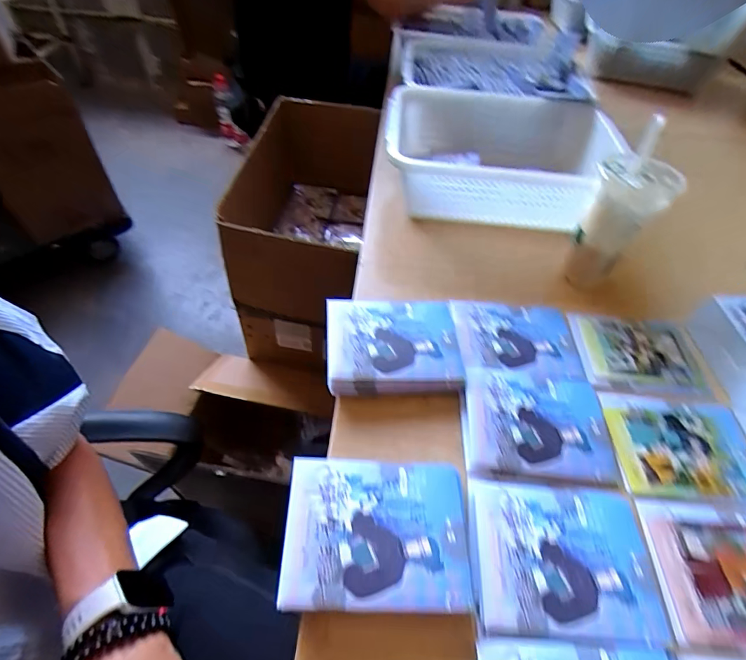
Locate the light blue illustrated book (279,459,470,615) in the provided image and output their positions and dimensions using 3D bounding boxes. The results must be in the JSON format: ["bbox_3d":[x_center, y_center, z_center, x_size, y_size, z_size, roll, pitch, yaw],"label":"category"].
[{"bbox_3d":[0.004,0.164,0.336,0.145,0.025,0.110,2,50,-2],"label":"light blue illustrated book"}]

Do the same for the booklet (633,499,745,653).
[{"bbox_3d":[0.311,0.206,0.350,0.144,0.004,0.109,5,50,1],"label":"booklet"}]

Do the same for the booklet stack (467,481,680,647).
[{"bbox_3d":[0.159,0.189,0.345,0.150,0.009,0.115,6,50,2],"label":"booklet stack"}]

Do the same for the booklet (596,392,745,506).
[{"bbox_3d":[0.318,0.118,0.422,0.142,0.006,0.111,5,50,1],"label":"booklet"}]

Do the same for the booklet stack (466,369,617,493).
[{"bbox_3d":[0.167,0.096,0.417,0.148,0.011,0.116,3,50,-1],"label":"booklet stack"}]

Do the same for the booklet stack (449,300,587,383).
[{"bbox_3d":[0.172,0.007,0.497,0.143,0.009,0.115,4,50,0],"label":"booklet stack"}]

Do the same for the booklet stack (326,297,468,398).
[{"bbox_3d":[0.023,0.015,0.466,0.146,0.027,0.117,-1,50,-4],"label":"booklet stack"}]

